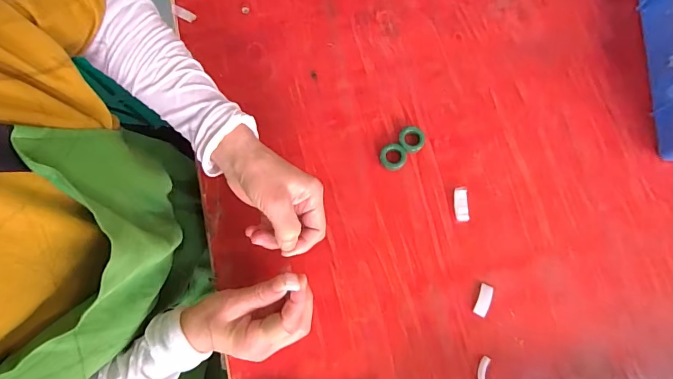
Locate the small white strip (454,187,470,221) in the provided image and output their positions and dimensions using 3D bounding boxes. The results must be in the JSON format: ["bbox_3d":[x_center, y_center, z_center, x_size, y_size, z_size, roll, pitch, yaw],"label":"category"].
[{"bbox_3d":[0.145,0.017,0.466,0.016,0.012,0.039,-4,88,-1],"label":"small white strip"}]

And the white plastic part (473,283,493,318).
[{"bbox_3d":[0.163,0.123,0.445,0.014,0.004,0.034,21,77,5],"label":"white plastic part"}]

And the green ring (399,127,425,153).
[{"bbox_3d":[0.090,-0.059,0.485,0.030,0.015,0.030,0,76,0],"label":"green ring"}]

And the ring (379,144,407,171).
[{"bbox_3d":[0.067,-0.038,0.478,0.030,0.012,0.029,0,76,0],"label":"ring"}]

